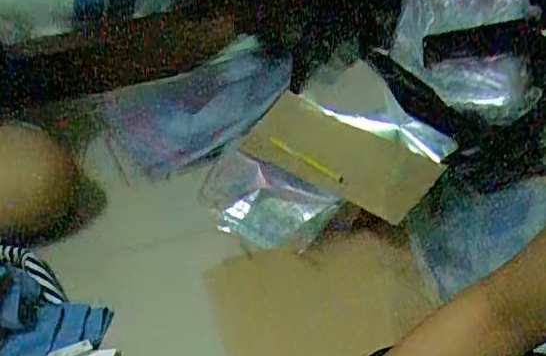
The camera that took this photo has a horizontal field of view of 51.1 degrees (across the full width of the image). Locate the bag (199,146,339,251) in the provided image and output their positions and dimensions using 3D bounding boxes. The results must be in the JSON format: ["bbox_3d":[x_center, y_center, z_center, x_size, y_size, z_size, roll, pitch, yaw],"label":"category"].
[{"bbox_3d":[-0.005,0.038,0.734,0.173,0.134,0.063,-2,37,6],"label":"bag"}]

